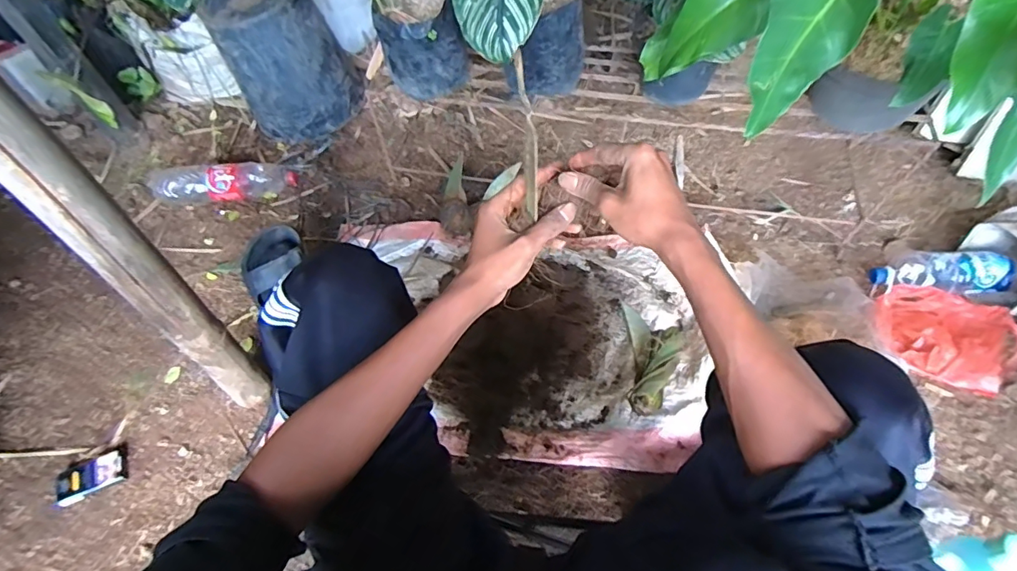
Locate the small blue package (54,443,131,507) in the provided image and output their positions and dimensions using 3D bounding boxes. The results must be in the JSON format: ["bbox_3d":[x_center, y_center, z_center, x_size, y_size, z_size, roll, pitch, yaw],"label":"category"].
[{"bbox_3d":[-0.694,0.319,0.827,0.106,0.022,0.061,-27,62,-18],"label":"small blue package"}]

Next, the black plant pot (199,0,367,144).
[{"bbox_3d":[-0.549,-0.573,1.262,0.309,0.326,0.278,-18,59,-13],"label":"black plant pot"}]

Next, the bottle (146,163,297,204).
[{"bbox_3d":[-0.721,-0.264,1.234,0.366,0.070,0.115,-2,57,-3],"label":"bottle"}]

